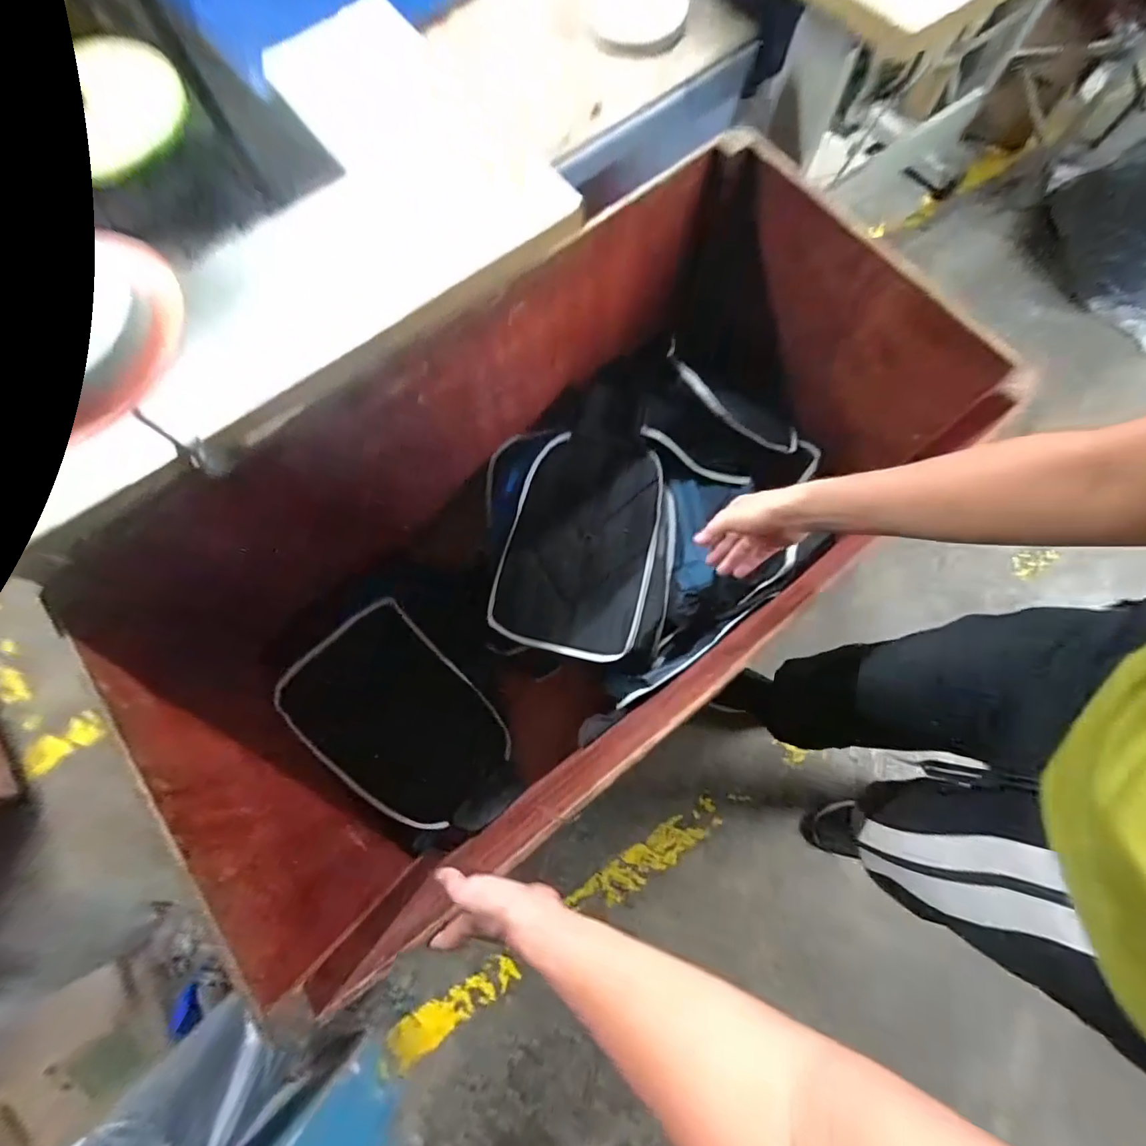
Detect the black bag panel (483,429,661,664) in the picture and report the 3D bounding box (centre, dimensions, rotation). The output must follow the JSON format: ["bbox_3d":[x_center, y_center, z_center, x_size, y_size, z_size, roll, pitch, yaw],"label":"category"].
[{"bbox_3d":[0.012,-0.059,1.015,0.288,0.076,0.427,14,77,5],"label":"black bag panel"}]

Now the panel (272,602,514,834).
[{"bbox_3d":[-0.343,0.298,1.024,0.293,0.027,0.431,-44,99,-19],"label":"panel"}]

